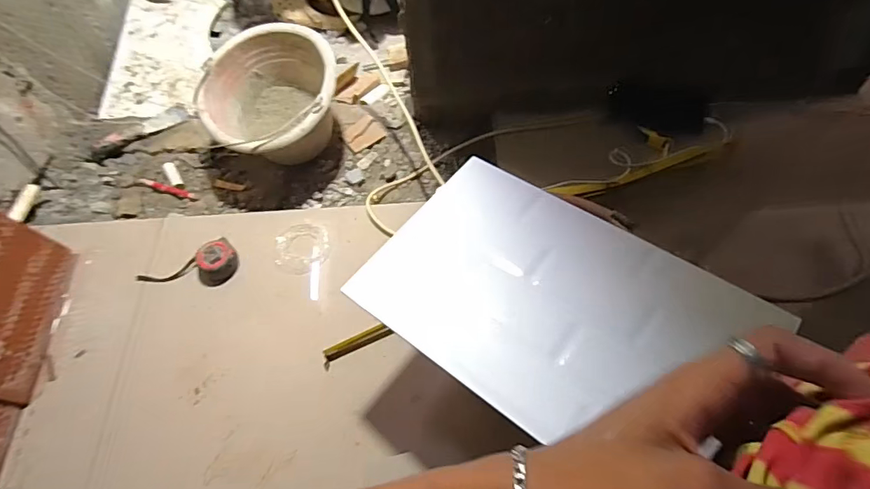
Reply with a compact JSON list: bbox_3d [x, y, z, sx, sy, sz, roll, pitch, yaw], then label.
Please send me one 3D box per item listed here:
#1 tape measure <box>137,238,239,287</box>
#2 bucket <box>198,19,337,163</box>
[{"bbox_3d":[-0.397,0.042,0.769,0.155,0.033,0.067,-19,62,-8],"label":"tape measure"},{"bbox_3d":[-0.294,-0.253,0.899,0.237,0.194,0.245,-1,61,2],"label":"bucket"}]

